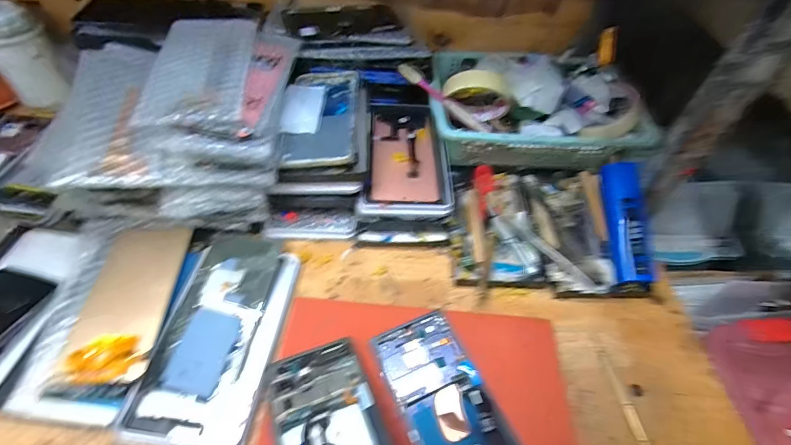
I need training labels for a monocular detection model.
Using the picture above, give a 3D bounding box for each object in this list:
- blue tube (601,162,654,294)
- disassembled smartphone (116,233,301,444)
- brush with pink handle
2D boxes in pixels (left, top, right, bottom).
[{"bbox_3d":[0.250,0.002,0.420,0.032,0.037,0.140,3,72,-2],"label":"blue tube"},{"bbox_3d":[-0.160,0.100,0.371,0.102,0.016,0.199,8,54,2],"label":"disassembled smartphone"},{"bbox_3d":[0.063,-0.152,0.494,0.139,0.015,0.024,33,54,-12],"label":"brush with pink handle"}]

